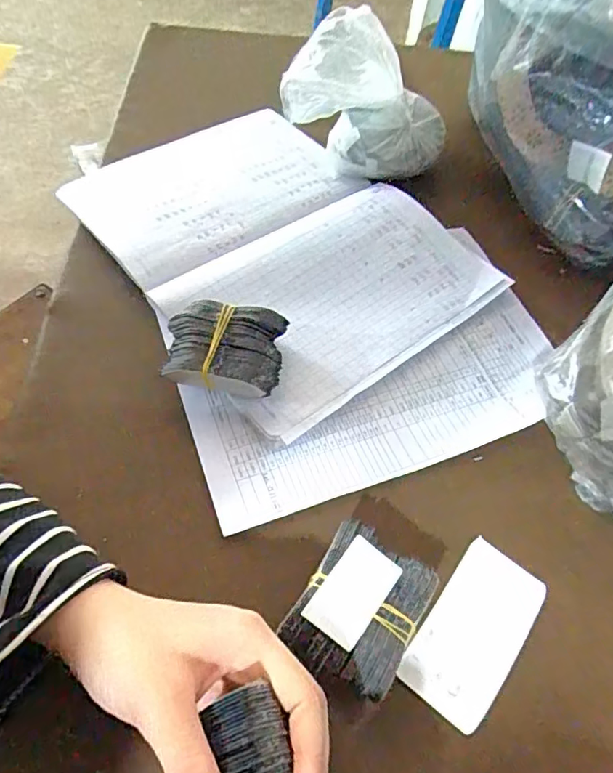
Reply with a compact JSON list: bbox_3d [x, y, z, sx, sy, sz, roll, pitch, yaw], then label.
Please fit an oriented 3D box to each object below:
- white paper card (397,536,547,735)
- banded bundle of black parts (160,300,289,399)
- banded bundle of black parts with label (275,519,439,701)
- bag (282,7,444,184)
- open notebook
[{"bbox_3d":[0.099,0.143,0.311,0.051,0.008,0.100,36,61,17],"label":"white paper card"},{"bbox_3d":[-0.058,-0.022,0.376,0.079,0.040,0.064,9,56,1],"label":"banded bundle of black parts"},{"bbox_3d":[0.029,0.123,0.297,0.067,0.038,0.081,32,62,14],"label":"banded bundle of black parts with label"},{"bbox_3d":[0.056,-0.287,0.527,0.117,0.081,0.179,-30,66,-20],"label":"bag"},{"bbox_3d":[-0.027,-0.137,0.471,0.254,0.015,0.338,-34,65,-24],"label":"open notebook"}]

